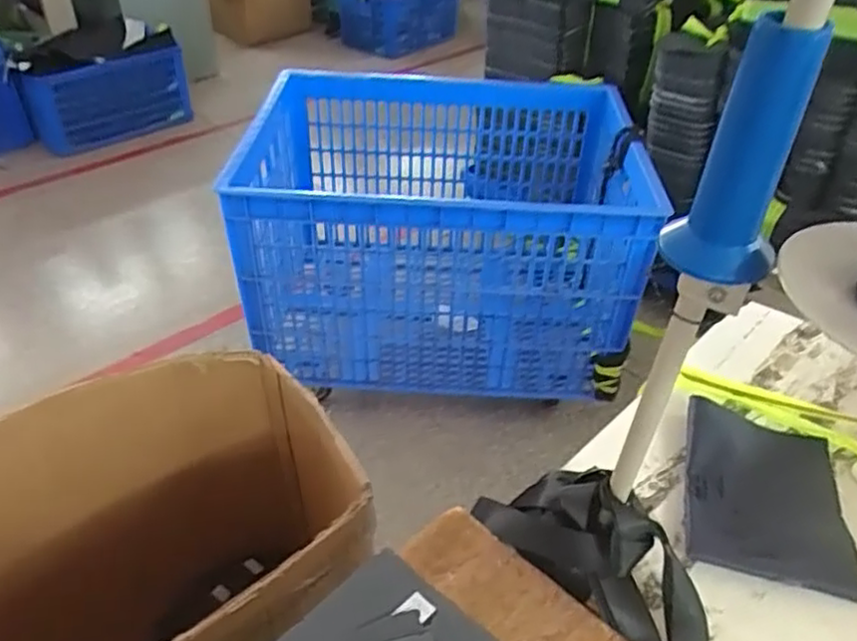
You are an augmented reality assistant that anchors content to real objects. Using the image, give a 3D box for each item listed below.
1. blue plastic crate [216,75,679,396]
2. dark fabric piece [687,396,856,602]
[{"bbox_3d":[0.023,-0.219,1.655,0.817,0.520,0.663,5,39,3],"label":"blue plastic crate"},{"bbox_3d":[0.288,0.145,0.583,0.128,0.021,0.165,10,40,10],"label":"dark fabric piece"}]

